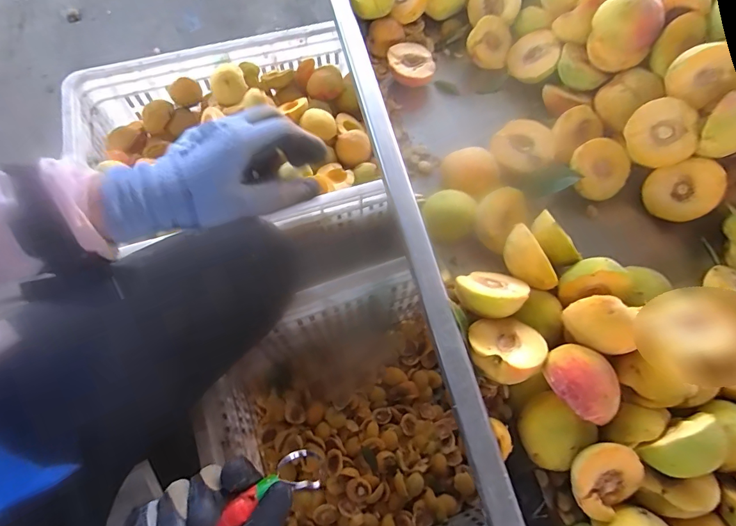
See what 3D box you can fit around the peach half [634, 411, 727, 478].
[{"bbox_3d":[0.227,0.130,0.286,0.050,0.041,0.032,-35,73,-15],"label":"peach half"}]

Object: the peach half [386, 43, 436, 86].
[{"bbox_3d":[0.052,-0.236,0.491,0.056,0.031,0.049,14,68,4],"label":"peach half"}]

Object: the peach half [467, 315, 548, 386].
[{"bbox_3d":[0.113,0.070,0.334,0.058,0.023,0.057,24,38,31],"label":"peach half"}]

